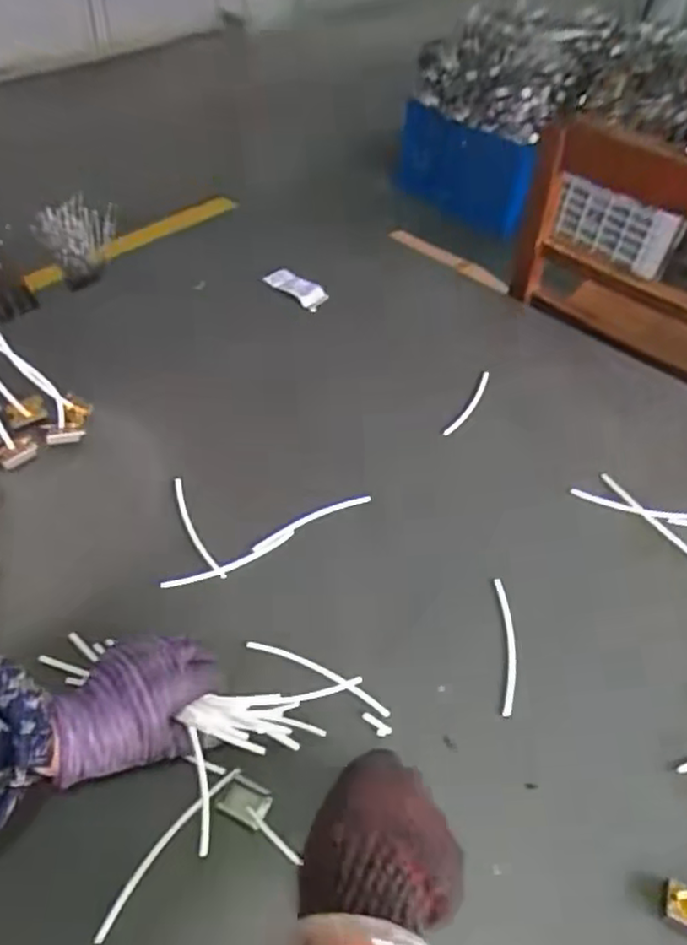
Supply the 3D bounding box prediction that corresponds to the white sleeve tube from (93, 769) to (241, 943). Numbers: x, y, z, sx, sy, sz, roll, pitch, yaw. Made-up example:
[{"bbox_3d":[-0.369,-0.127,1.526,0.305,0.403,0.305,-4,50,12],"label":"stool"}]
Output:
[{"bbox_3d":[-0.119,0.251,0.452,0.013,0.004,0.128,31,54,20],"label":"white sleeve tube"}]

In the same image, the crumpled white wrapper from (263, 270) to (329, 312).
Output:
[{"bbox_3d":[-0.064,-0.253,0.920,0.088,0.021,0.031,34,55,22],"label":"crumpled white wrapper"}]

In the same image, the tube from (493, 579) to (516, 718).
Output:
[{"bbox_3d":[0.142,0.147,0.577,0.014,0.012,0.124,7,49,0],"label":"tube"}]

